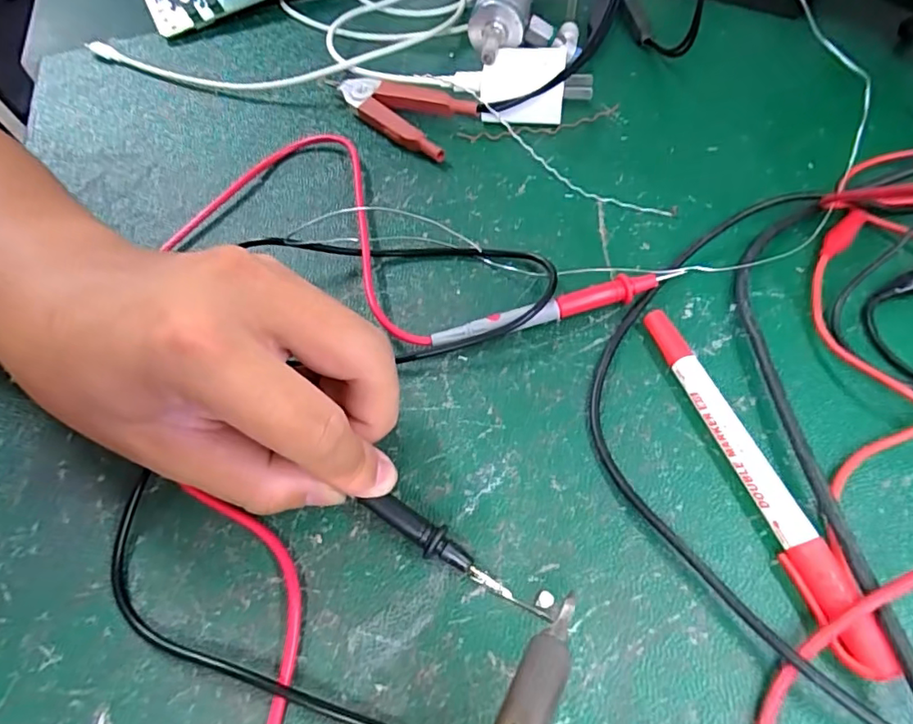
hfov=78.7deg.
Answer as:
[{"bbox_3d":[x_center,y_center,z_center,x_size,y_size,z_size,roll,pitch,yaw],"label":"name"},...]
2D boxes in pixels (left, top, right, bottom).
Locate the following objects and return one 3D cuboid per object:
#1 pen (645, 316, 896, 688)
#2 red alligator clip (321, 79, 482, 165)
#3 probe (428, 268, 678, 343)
[{"bbox_3d":[0.103,0.036,0.197,0.013,0.013,0.136,-14,57,-5],"label":"pen"},{"bbox_3d":[-0.037,-0.148,0.325,0.095,0.016,0.037,31,65,22],"label":"red alligator clip"},{"bbox_3d":[0.044,-0.023,0.241,0.110,0.011,0.009,-15,57,-5],"label":"probe"}]

